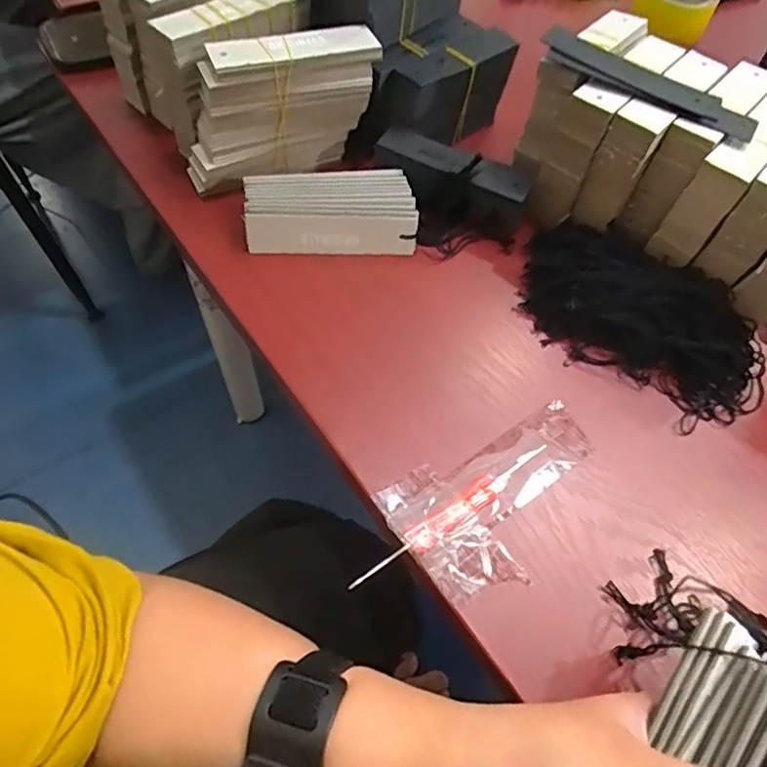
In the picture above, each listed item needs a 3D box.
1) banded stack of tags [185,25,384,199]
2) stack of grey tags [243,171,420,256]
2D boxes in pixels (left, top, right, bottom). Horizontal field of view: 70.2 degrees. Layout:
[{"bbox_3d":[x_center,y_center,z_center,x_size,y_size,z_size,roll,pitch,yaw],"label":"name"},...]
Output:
[{"bbox_3d":[-0.080,-0.215,0.428,0.157,0.092,0.042,-21,61,-17],"label":"banded stack of tags"},{"bbox_3d":[-0.041,-0.133,0.425,0.127,0.033,0.059,-2,58,-6],"label":"stack of grey tags"}]

